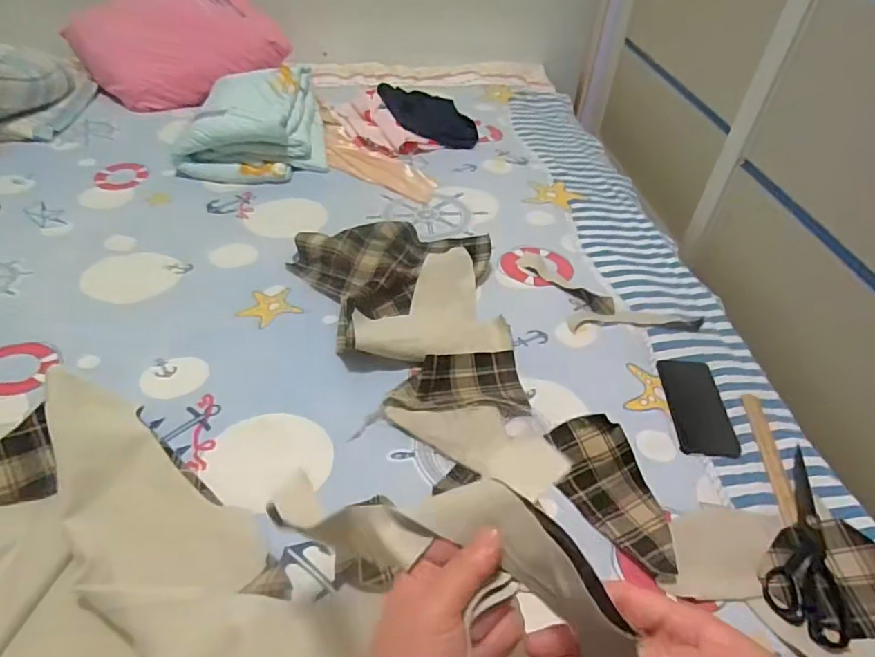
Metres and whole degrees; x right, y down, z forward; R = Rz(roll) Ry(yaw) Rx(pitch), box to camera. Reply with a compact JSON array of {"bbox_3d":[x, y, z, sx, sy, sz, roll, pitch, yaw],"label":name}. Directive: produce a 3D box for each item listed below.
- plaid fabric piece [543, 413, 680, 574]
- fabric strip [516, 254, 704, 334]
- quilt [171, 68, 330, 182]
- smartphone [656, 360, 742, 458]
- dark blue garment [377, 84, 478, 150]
[{"bbox_3d":[0.215,0.195,0.650,0.110,0.062,0.195,-7,44,-13],"label":"plaid fabric piece"},{"bbox_3d":[0.280,-0.035,0.925,0.328,0.024,0.138,20,45,15],"label":"fabric strip"},{"bbox_3d":[-0.431,-0.489,1.273,0.317,0.116,0.379,-5,44,-11],"label":"quilt"},{"bbox_3d":[0.383,0.114,0.804,0.085,0.016,0.183,9,43,4],"label":"smartphone"},{"bbox_3d":[-0.026,-0.587,1.457,0.228,0.057,0.351,-12,46,-18],"label":"dark blue garment"}]

